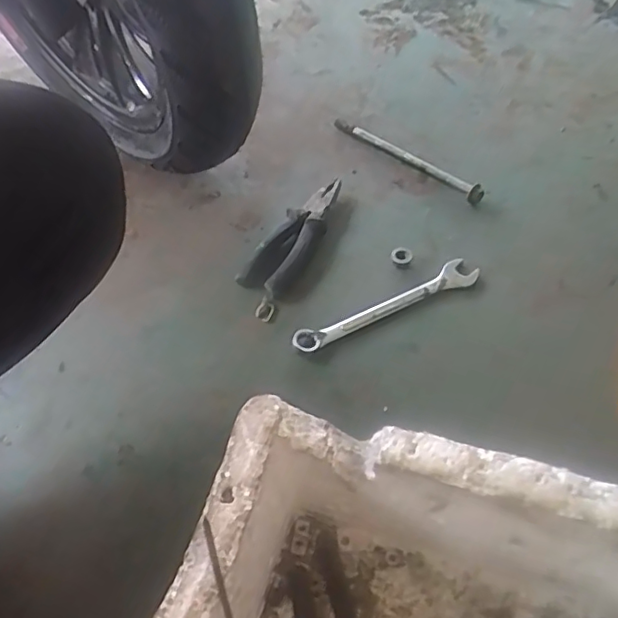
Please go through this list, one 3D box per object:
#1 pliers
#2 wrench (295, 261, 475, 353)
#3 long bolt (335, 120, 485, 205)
[{"bbox_3d":[-0.018,-0.073,0.633,0.055,0.020,0.190,18,56,19],"label":"pliers"},{"bbox_3d":[0.076,-0.004,0.576,0.195,0.011,0.027,-23,53,-12],"label":"wrench"},{"bbox_3d":[0.114,-0.188,0.719,0.018,0.017,0.224,-38,58,-22],"label":"long bolt"}]

